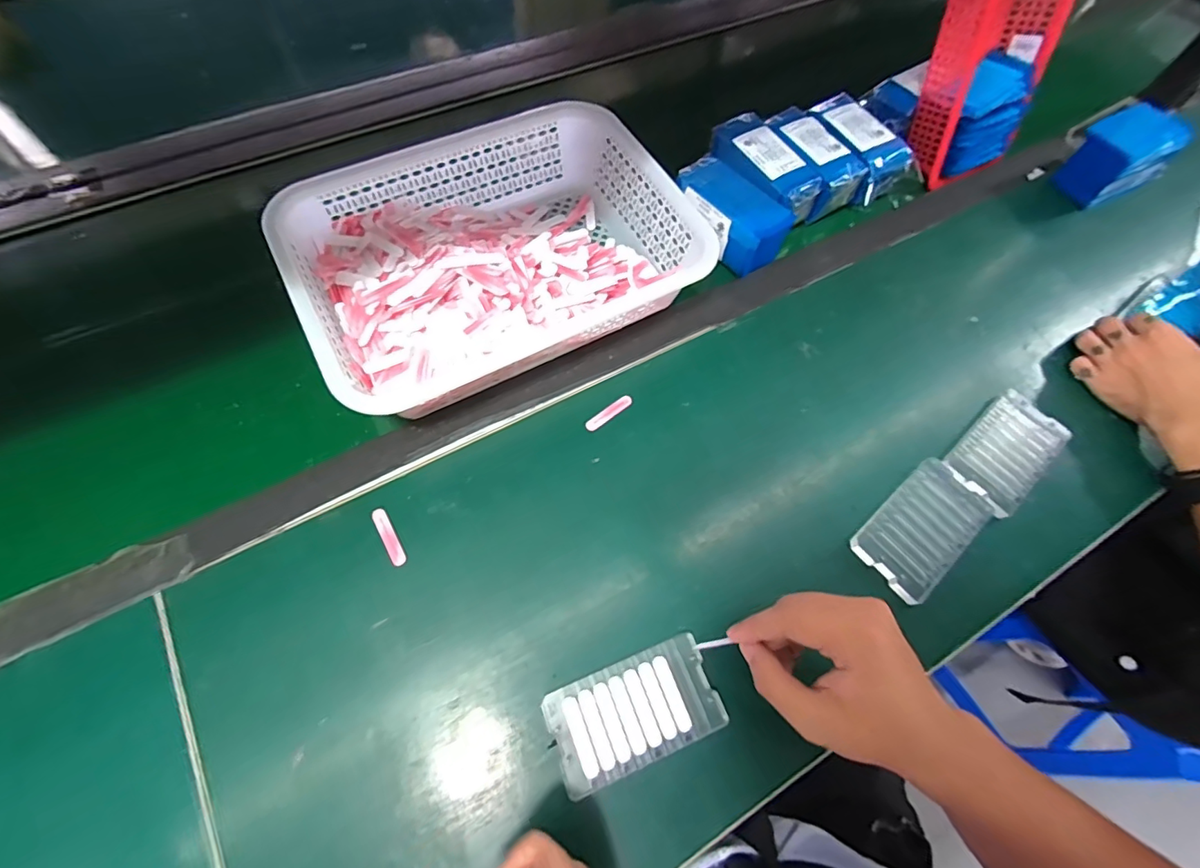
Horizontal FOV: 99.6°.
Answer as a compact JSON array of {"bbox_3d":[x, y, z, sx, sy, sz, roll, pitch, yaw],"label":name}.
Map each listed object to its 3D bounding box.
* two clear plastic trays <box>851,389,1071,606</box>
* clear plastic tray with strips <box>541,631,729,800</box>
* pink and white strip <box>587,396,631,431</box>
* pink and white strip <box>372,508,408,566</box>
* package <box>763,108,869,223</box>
[{"bbox_3d":[0.332,0.048,0.457,0.247,0.008,0.074,-33,71,-17],"label":"two clear plastic trays"},{"bbox_3d":[0.025,0.201,0.369,0.120,0.008,0.067,-20,68,-12],"label":"clear plastic tray with strips"},{"bbox_3d":[0.009,-0.021,0.473,0.052,0.004,0.011,-36,72,-18],"label":"pink and white strip"},{"bbox_3d":[-0.172,0.083,0.413,0.012,0.004,0.052,-28,70,-15],"label":"pink and white strip"},{"bbox_3d":[0.241,-0.320,0.592,0.068,0.050,0.131,-24,69,-14],"label":"package"}]

